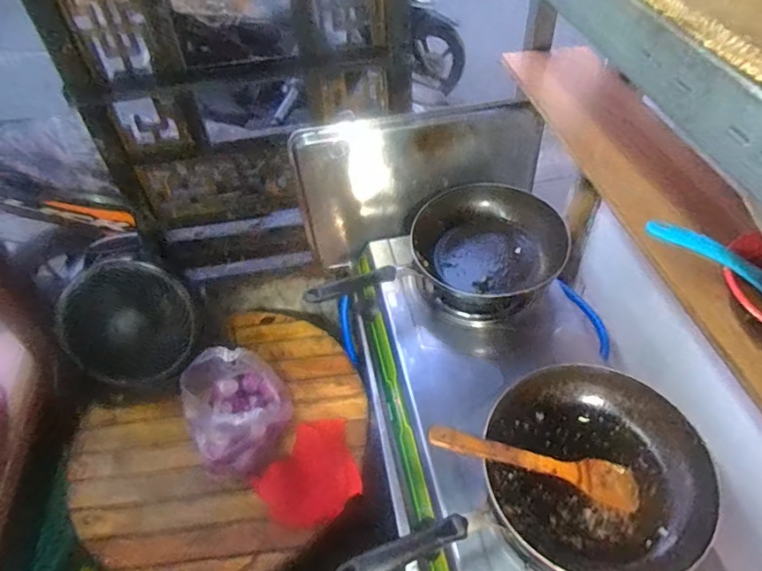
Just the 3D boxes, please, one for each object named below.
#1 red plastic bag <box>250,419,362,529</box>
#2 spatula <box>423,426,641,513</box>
[{"bbox_3d":[-0.121,0.344,0.937,0.156,0.022,0.192,35,60,29],"label":"red plastic bag"},{"bbox_3d":[0.201,0.227,0.655,0.281,0.016,0.053,17,50,-5],"label":"spatula"}]

